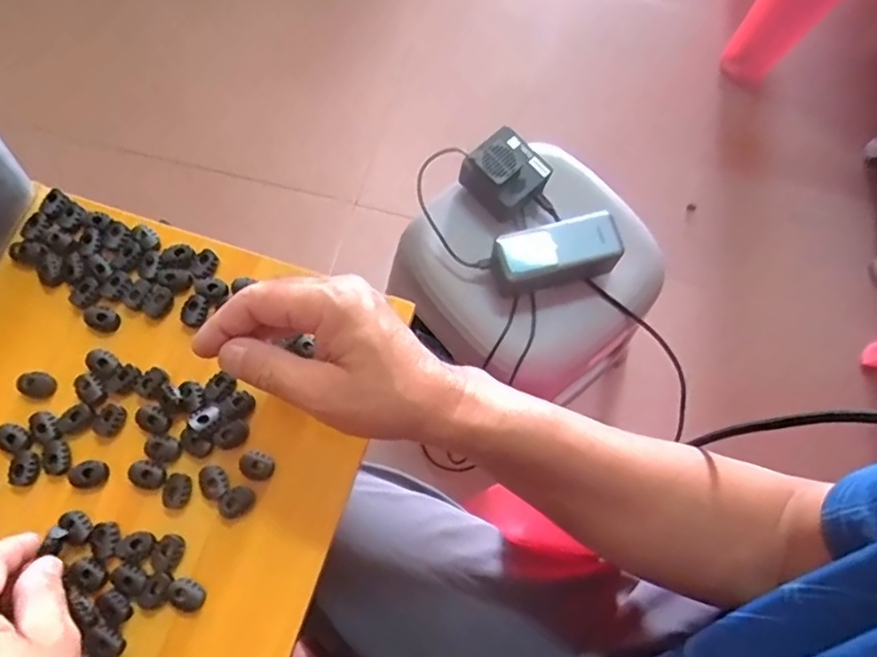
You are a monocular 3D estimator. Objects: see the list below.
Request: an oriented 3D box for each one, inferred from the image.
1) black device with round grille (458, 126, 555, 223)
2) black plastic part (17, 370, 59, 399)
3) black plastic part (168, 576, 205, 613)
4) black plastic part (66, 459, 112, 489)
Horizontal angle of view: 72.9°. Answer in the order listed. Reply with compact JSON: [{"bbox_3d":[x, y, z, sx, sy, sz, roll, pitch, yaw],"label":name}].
[{"bbox_3d":[0.074,-0.172,0.670,0.082,0.056,0.082,42,67,0],"label":"black device with round grille"},{"bbox_3d":[-0.273,0.039,0.402,0.021,0.011,0.017,-10,72,-5],"label":"black plastic part"},{"bbox_3d":[-0.155,0.164,0.364,0.023,0.007,0.017,25,73,7],"label":"black plastic part"},{"bbox_3d":[-0.227,0.095,0.385,0.023,0.006,0.018,-7,72,-4],"label":"black plastic part"}]

